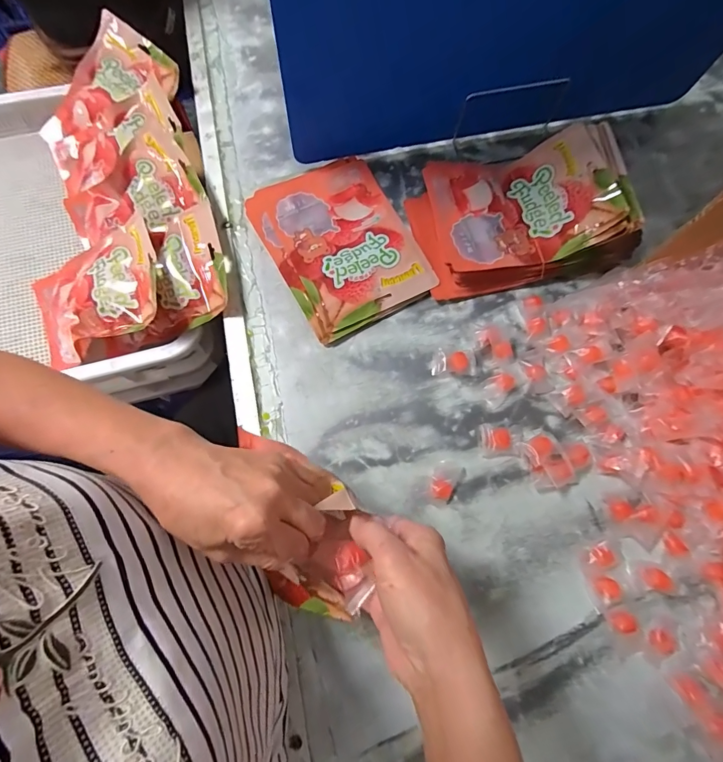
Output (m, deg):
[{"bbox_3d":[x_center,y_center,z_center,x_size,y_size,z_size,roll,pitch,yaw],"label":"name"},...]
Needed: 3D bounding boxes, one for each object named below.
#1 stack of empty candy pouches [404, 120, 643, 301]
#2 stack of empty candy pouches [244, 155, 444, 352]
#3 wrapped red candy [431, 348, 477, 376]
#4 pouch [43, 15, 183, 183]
[{"bbox_3d":[0.190,-0.214,0.493,0.242,0.088,0.179,-9,73,-4],"label":"stack of empty candy pouches"},{"bbox_3d":[-0.029,-0.181,0.515,0.174,0.019,0.241,-28,75,-9],"label":"stack of empty candy pouches"},{"bbox_3d":[0.110,-0.022,0.472,0.053,0.011,0.031,0,73,-1],"label":"wrapped red candy"},{"bbox_3d":[-0.397,-0.430,0.596,0.230,0.033,0.127,-39,84,8],"label":"pouch"}]

